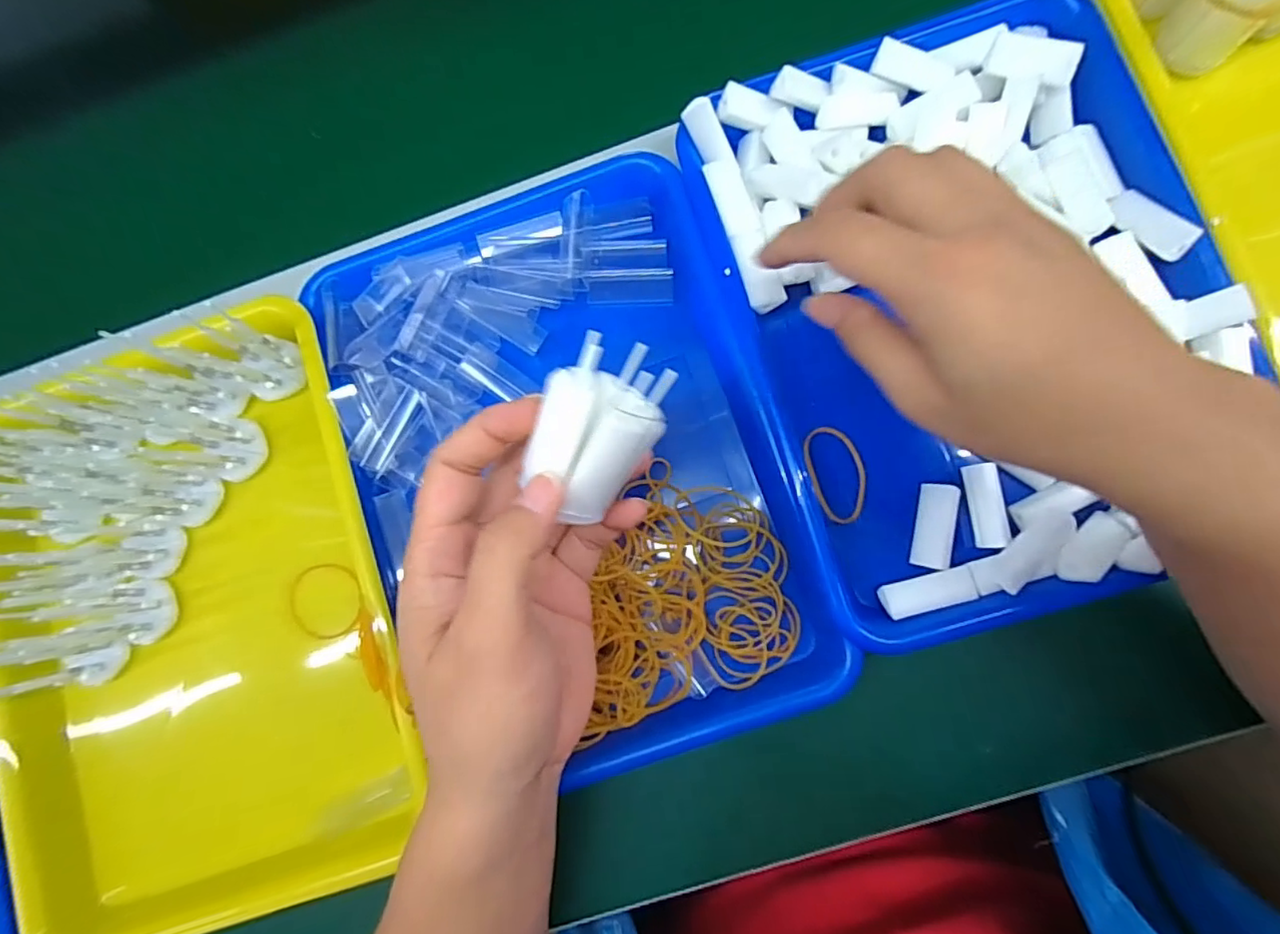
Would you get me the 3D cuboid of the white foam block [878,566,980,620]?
[{"bbox_3d":[0.154,0.067,0.309,0.047,0.010,0.018,-16,81,4],"label":"white foam block"}]

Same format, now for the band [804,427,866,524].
[{"bbox_3d":[0.111,0.004,0.326,0.036,0.004,0.056,-12,83,-18],"label":"band"}]

